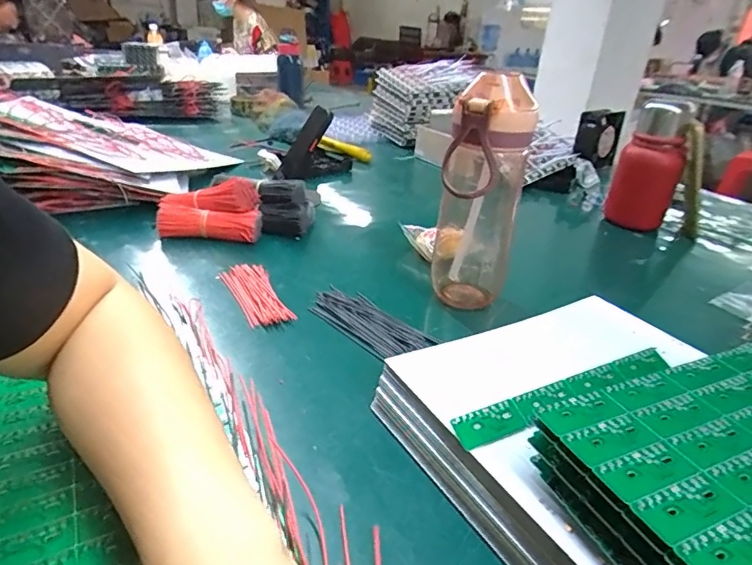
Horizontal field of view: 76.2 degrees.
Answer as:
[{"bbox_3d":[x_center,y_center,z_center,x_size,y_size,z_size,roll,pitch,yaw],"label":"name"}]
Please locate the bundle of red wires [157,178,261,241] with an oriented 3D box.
[{"bbox_3d":[-0.209,-0.091,0.601,0.129,0.062,0.071,2,28,-6],"label":"bundle of red wires"}]

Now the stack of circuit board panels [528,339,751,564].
[{"bbox_3d":[0.184,0.087,0.248,0.191,0.036,0.106,-8,30,-24],"label":"stack of circuit board panels"}]

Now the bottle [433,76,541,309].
[{"bbox_3d":[0.094,-0.073,0.450,0.076,0.208,0.068,11,28,9],"label":"bottle"}]

